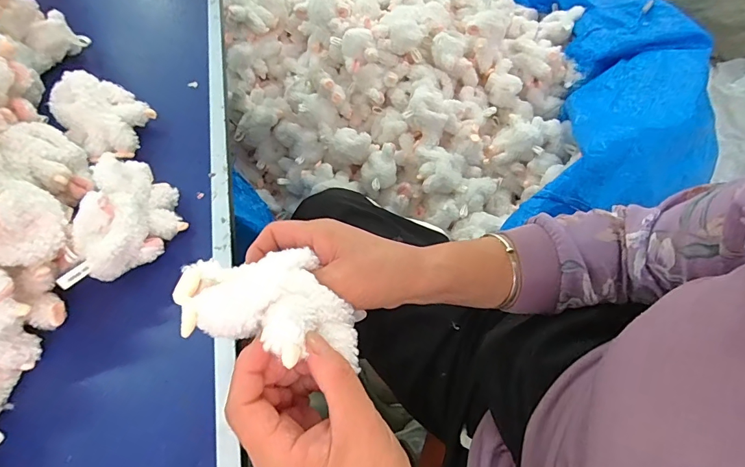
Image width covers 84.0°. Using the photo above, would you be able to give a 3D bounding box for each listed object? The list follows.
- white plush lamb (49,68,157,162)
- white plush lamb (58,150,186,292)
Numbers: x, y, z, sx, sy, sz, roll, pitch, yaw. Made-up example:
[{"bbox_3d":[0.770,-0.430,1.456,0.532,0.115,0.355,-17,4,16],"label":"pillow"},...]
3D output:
[{"bbox_3d":[-0.331,-0.145,0.509,0.111,0.066,0.089,35,67,23],"label":"white plush lamb"},{"bbox_3d":[-0.248,-0.009,0.415,0.072,0.074,0.136,11,60,11],"label":"white plush lamb"}]

